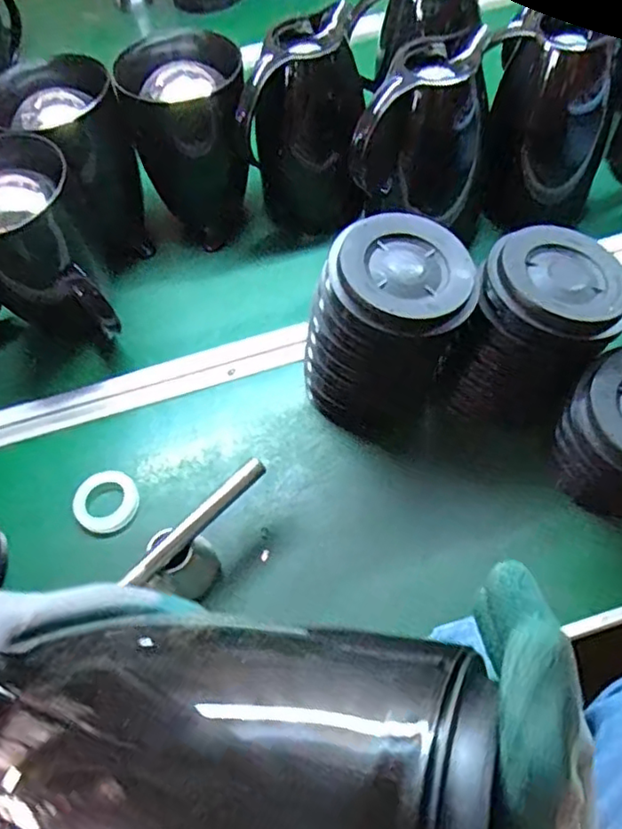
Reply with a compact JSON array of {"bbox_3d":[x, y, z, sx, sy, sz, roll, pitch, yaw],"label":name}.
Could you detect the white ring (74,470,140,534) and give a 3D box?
[{"bbox_3d":[-0.191,0.080,0.586,0.058,0.011,0.057,-2,58,3],"label":"white ring"}]

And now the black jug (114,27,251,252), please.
[{"bbox_3d":[-0.128,-0.302,0.710,0.125,0.185,0.117,-19,59,-7],"label":"black jug"}]

